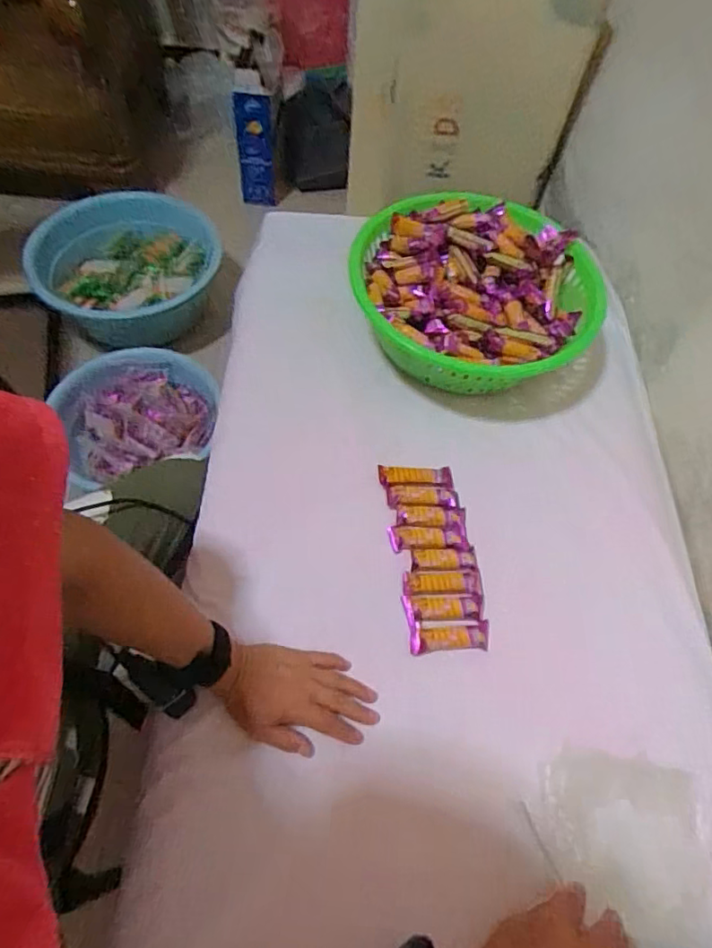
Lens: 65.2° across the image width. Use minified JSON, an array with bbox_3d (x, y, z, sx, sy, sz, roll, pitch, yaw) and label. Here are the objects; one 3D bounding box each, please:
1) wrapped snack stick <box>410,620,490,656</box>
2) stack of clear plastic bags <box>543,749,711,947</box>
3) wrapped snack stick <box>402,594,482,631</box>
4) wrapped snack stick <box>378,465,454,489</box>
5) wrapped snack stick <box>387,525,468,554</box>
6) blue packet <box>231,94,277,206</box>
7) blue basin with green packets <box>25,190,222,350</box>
[{"bbox_3d":[0.102,0.181,0.612,0.087,0.022,0.031,-1,59,-5],"label":"wrapped snack stick"},{"bbox_3d":[0.258,0.355,0.507,0.167,0.013,0.171,11,58,2],"label":"stack of clear plastic bags"},{"bbox_3d":[0.097,0.154,0.621,0.086,0.015,0.035,-1,59,-5],"label":"wrapped snack stick"},{"bbox_3d":[0.075,0.003,0.700,0.091,0.009,0.027,3,58,-3],"label":"wrapped snack stick"},{"bbox_3d":[0.085,0.075,0.660,0.091,0.007,0.031,-1,59,-5],"label":"wrapped snack stick"},{"bbox_3d":[-0.297,-0.941,1.631,0.117,0.349,0.021,27,66,7],"label":"blue packet"},{"bbox_3d":[-0.565,-0.507,1.360,0.422,0.138,0.390,2,59,-3],"label":"blue basin with green packets"}]

